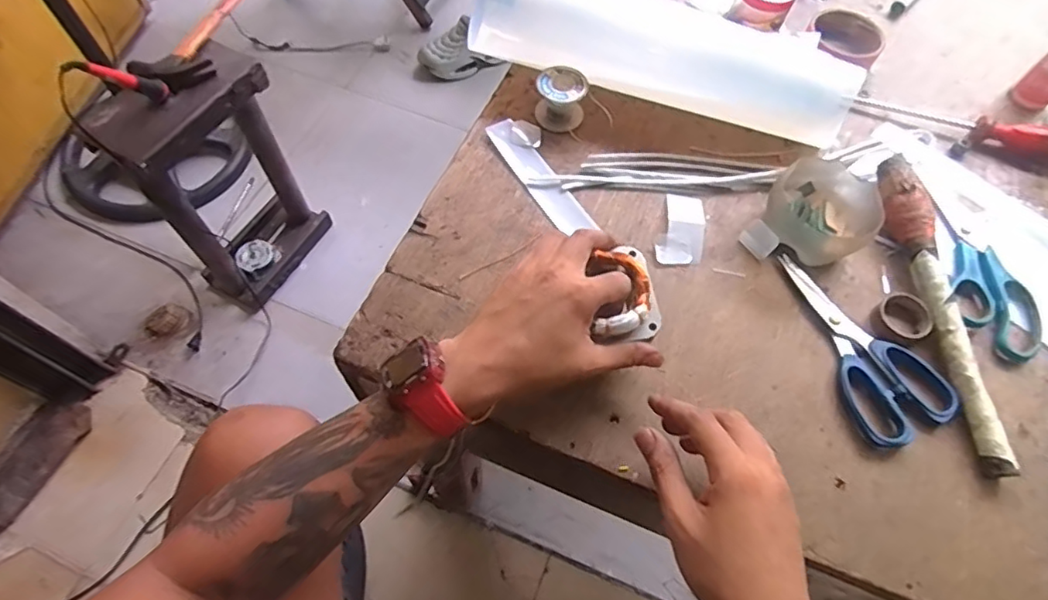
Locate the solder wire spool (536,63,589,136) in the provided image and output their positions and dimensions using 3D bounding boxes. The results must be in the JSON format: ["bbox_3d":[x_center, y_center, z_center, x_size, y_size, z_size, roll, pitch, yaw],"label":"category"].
[{"bbox_3d":[0.038,-0.204,0.582,0.049,0.041,0.044,8,62,1],"label":"solder wire spool"}]

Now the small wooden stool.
[{"bbox_3d":[-0.551,-0.208,1.079,0.151,0.473,0.253,28,64,12],"label":"small wooden stool"}]

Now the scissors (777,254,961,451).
[{"bbox_3d":[0.287,0.032,0.486,0.082,0.014,0.179,-11,63,-9],"label":"scissors"}]

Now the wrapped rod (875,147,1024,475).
[{"bbox_3d":[0.354,-0.002,0.491,0.029,0.033,0.290,0,62,-3],"label":"wrapped rod"}]

